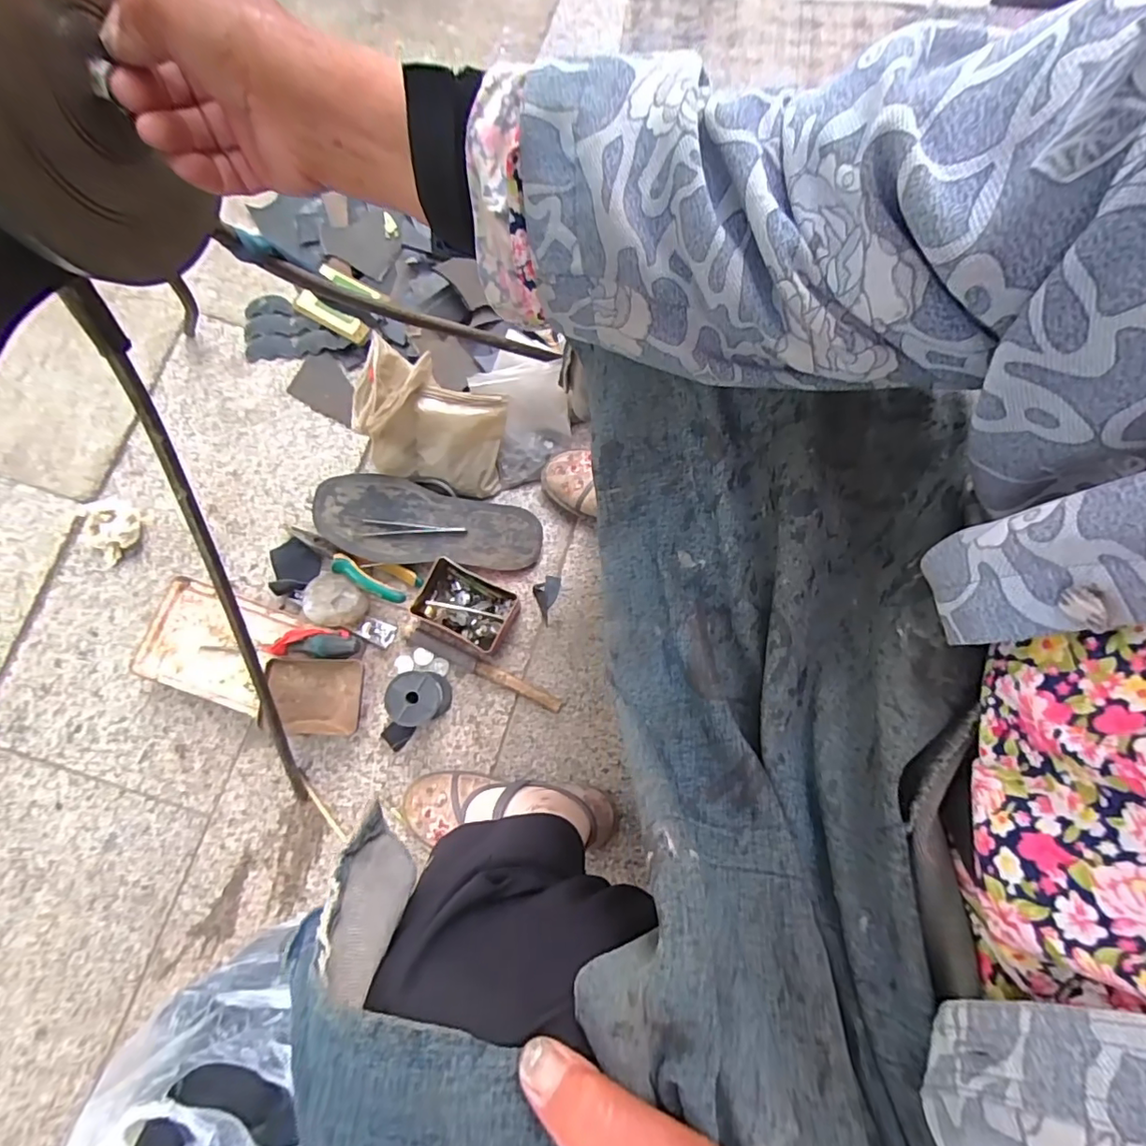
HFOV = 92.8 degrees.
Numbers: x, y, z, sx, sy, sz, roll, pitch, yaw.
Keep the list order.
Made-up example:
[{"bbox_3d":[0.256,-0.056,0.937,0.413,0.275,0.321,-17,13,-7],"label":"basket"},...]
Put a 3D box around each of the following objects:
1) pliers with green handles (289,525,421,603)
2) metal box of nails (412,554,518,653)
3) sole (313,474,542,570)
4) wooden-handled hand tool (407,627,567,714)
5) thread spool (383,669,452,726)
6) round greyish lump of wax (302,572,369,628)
[{"bbox_3d":[-0.287,-0.016,0.698,0.182,0.041,0.047,26,80,5],"label":"pliers with green handles"},{"bbox_3d":[-0.134,0.043,0.694,0.114,0.048,0.079,26,80,5],"label":"metal box of nails"},{"bbox_3d":[-0.186,-0.066,0.710,0.279,0.042,0.106,2,79,0],"label":"sole"},{"bbox_3d":[-0.112,0.125,0.698,0.206,0.014,0.023,25,80,5],"label":"wooden-handled hand tool"},{"bbox_3d":[-0.180,0.147,0.645,0.052,0.098,0.057,-2,79,0],"label":"thread spool"},{"bbox_3d":[-0.298,0.035,0.684,0.081,0.048,0.061,31,80,6],"label":"round greyish lump of wax"}]

